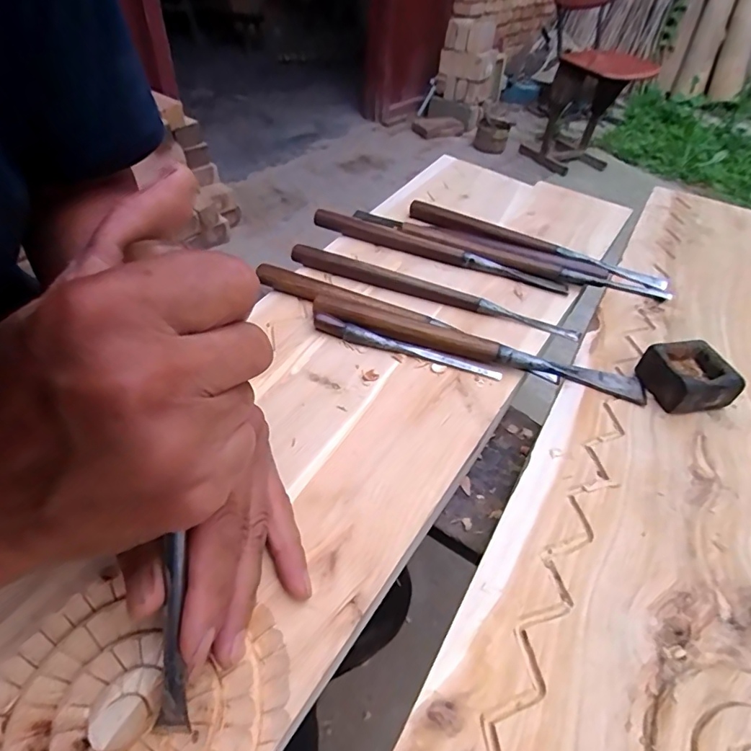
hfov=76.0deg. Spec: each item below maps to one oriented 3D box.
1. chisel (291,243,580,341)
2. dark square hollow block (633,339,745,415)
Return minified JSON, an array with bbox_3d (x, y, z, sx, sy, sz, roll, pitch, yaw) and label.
[{"bbox_3d":[0.047,-0.074,0.418,0.252,0.023,0.015,15,46,9],"label":"chisel"},{"bbox_3d":[0.221,0.001,0.340,0.049,0.028,0.047,-8,47,-13],"label":"dark square hollow block"}]

